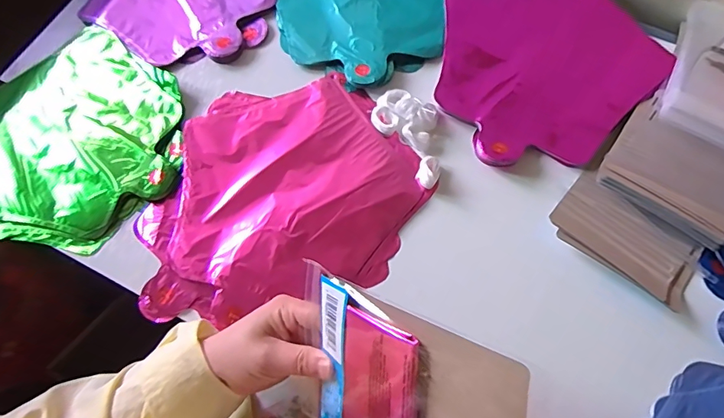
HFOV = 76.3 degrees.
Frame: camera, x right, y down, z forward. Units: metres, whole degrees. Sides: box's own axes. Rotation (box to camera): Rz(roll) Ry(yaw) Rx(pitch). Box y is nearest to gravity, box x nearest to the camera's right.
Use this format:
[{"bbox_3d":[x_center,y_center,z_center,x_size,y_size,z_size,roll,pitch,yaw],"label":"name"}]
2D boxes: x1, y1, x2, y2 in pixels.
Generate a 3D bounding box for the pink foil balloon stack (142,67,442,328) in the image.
[{"bbox_3d":[-0.081,-0.019,0.447,0.263,0.018,0.216,-14,69,-3],"label":"pink foil balloon stack"}]

